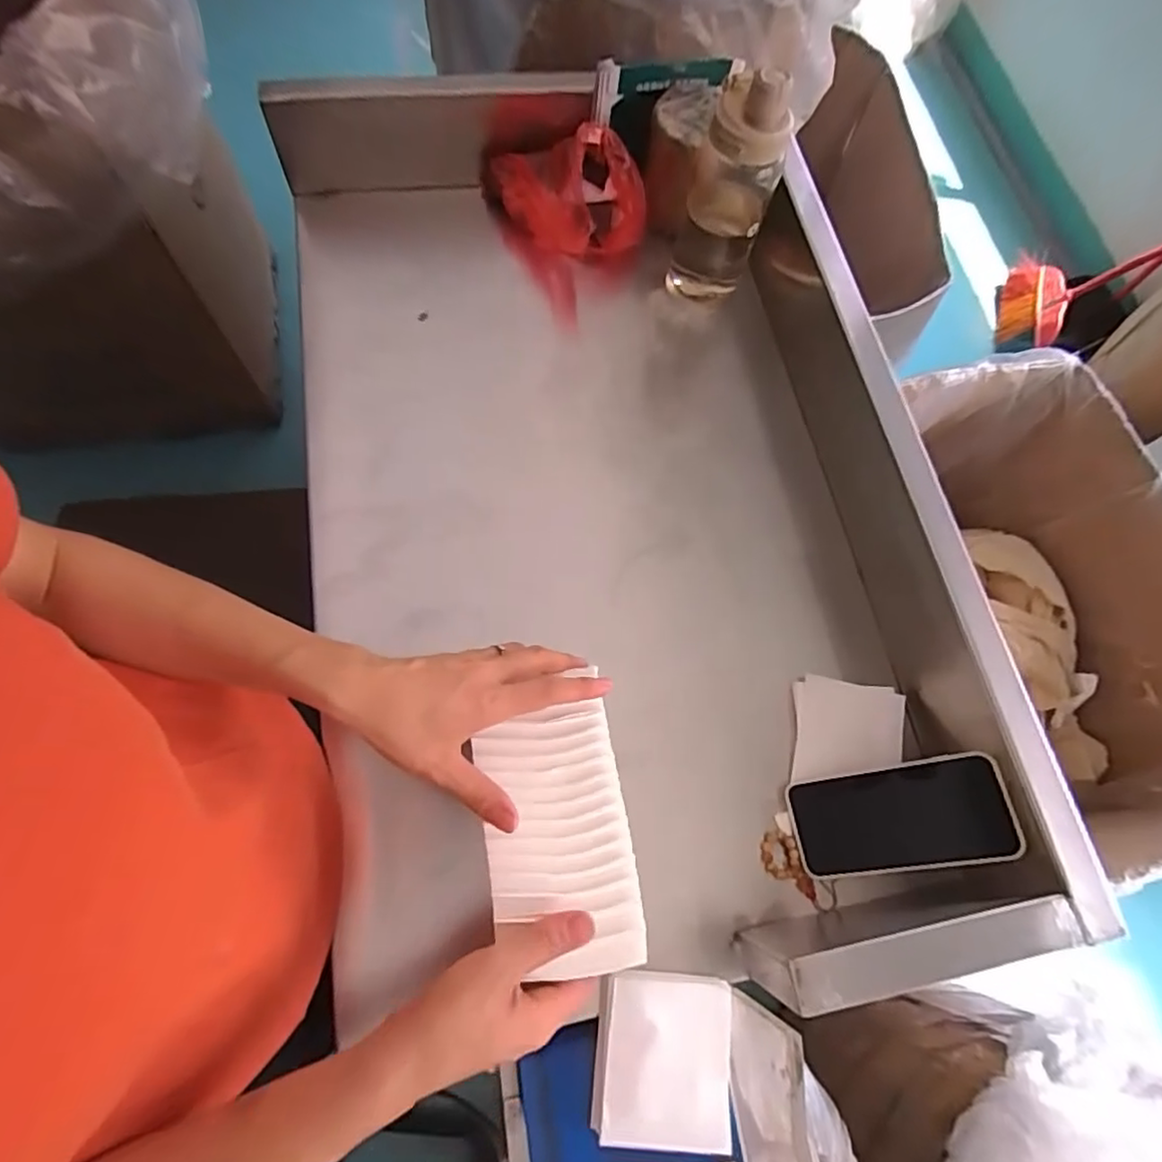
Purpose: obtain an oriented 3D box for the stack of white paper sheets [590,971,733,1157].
[{"bbox_3d":[0.057,0.330,0.435,0.092,0.021,0.098,6,69,-3],"label":"stack of white paper sheets"}]

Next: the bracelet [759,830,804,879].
[{"bbox_3d":[0.160,0.221,0.505,0.028,0.007,0.035,-4,70,-6],"label":"bracelet"}]

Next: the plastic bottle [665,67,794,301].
[{"bbox_3d":[0.146,-0.377,0.621,0.078,0.222,0.072,14,67,-1],"label":"plastic bottle"}]

